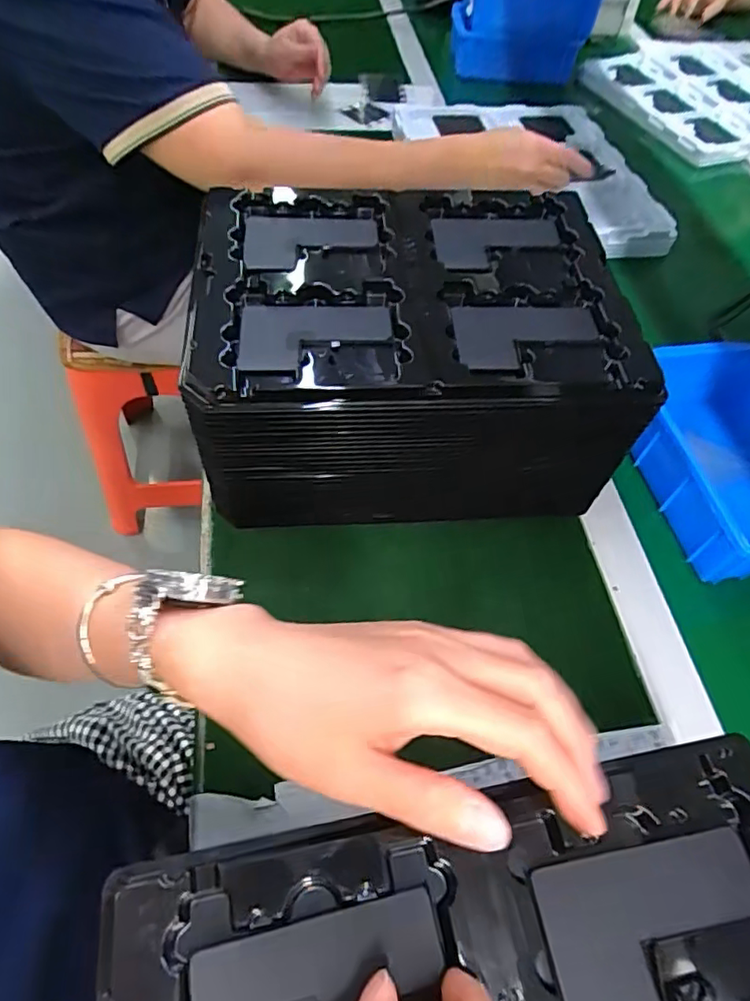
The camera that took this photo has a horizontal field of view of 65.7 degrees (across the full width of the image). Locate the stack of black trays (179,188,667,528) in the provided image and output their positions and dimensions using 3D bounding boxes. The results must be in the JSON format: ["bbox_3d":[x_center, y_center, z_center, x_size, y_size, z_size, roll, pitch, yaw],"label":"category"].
[{"bbox_3d":[0.022,-0.112,0.449,0.281,0.141,0.206,-2,56,-5],"label":"stack of black trays"}]

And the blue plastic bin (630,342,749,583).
[{"bbox_3d":[0.300,-0.035,0.478,0.142,0.063,0.199,-8,57,-9],"label":"blue plastic bin"}]

